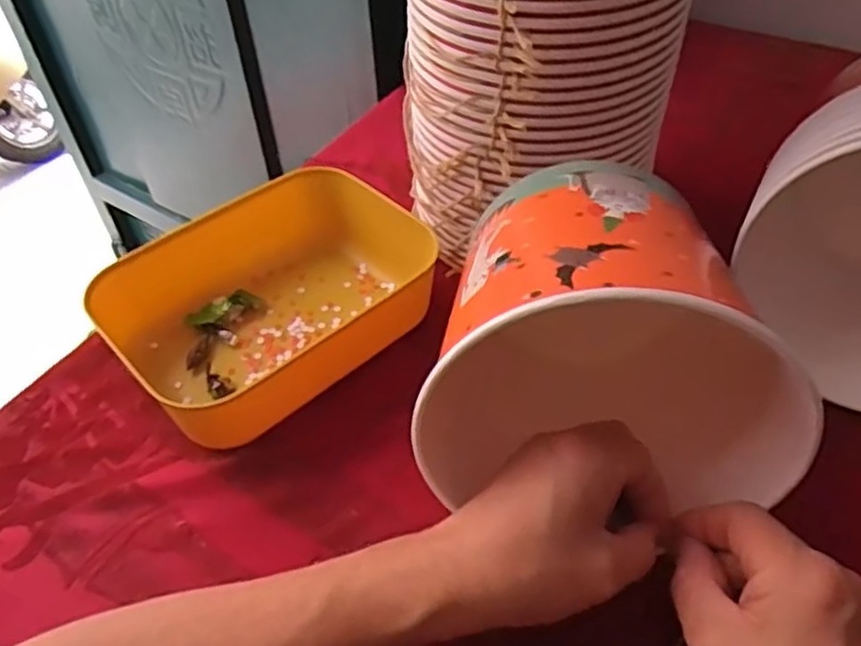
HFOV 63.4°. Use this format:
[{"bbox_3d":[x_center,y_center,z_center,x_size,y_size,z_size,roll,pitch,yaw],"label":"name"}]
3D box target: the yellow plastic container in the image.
[{"bbox_3d":[-0.099,-0.015,0.433,0.182,0.051,0.138,-37,56,-26],"label":"yellow plastic container"}]

